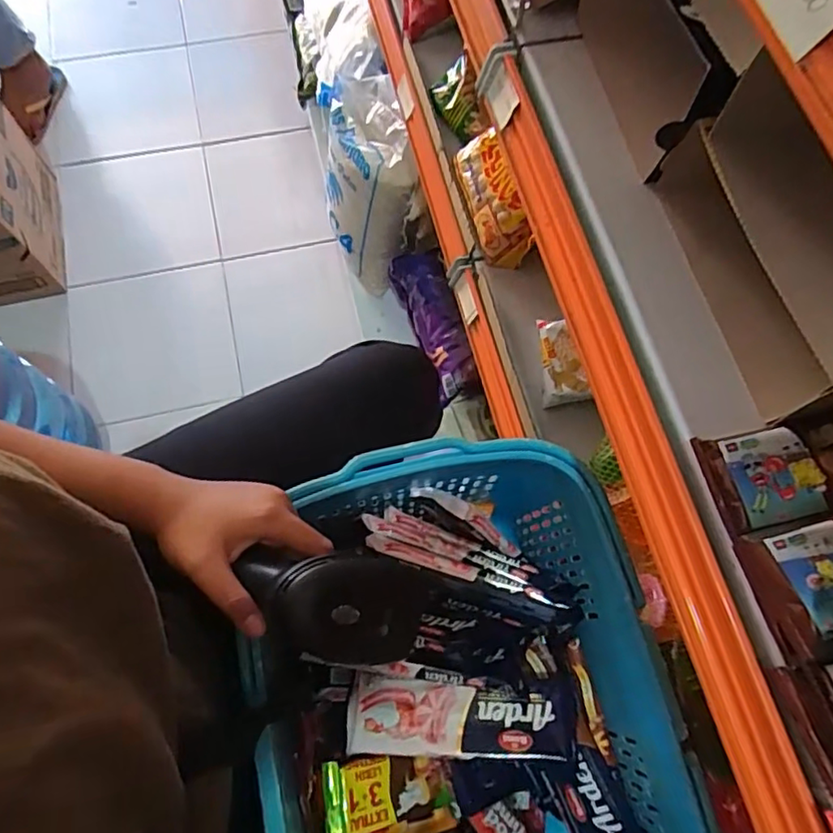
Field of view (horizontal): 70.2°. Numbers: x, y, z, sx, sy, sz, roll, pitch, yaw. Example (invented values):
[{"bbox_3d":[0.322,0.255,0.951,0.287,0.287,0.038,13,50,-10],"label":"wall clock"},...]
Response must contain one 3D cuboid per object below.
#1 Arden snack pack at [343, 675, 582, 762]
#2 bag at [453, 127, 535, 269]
[{"bbox_3d":[0.034,0.233,0.459,0.170,0.026,0.054,1,70,-1],"label":"Arden snack pack"},{"bbox_3d":[0.085,-0.234,0.633,0.048,0.069,0.145,-1,73,-39],"label":"bag"}]

